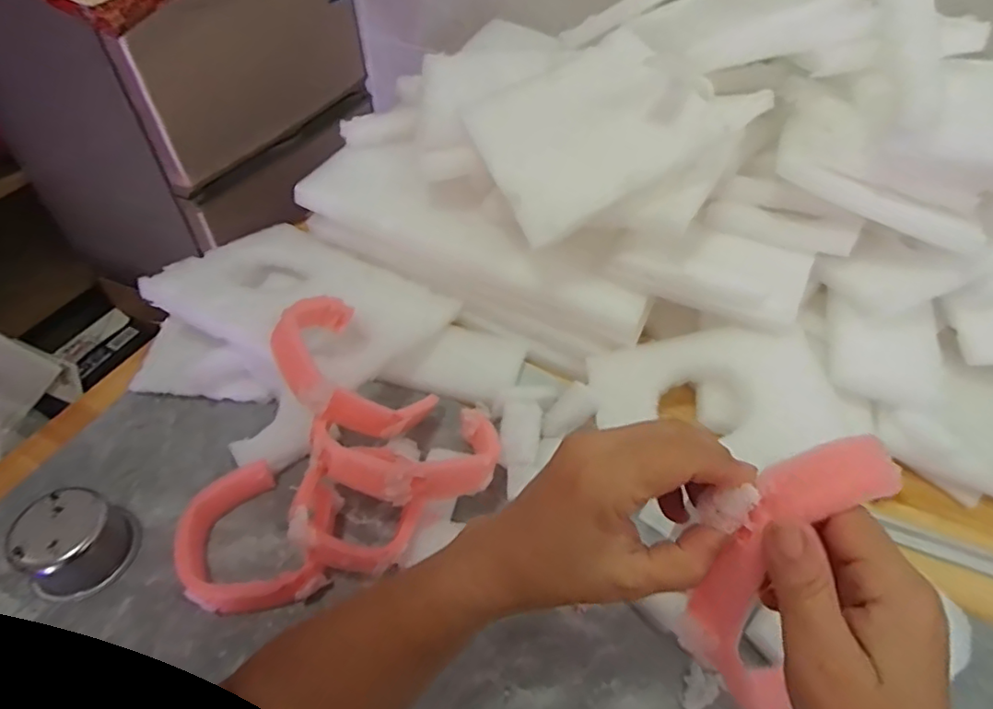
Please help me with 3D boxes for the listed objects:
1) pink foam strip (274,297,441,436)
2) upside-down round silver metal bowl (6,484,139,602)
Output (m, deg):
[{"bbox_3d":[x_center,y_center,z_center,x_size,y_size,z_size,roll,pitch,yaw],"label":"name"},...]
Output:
[{"bbox_3d":[-0.133,0.014,0.519,0.147,0.029,0.125,47,28,8],"label":"pink foam strip"},{"bbox_3d":[-0.329,0.145,0.460,0.066,0.053,0.074,26,52,21],"label":"upside-down round silver metal bowl"}]

